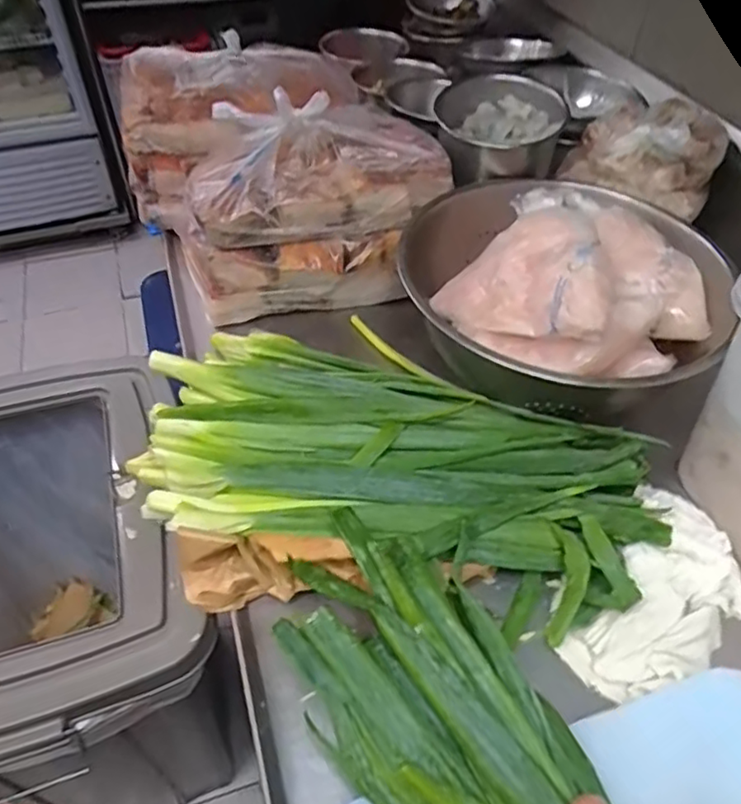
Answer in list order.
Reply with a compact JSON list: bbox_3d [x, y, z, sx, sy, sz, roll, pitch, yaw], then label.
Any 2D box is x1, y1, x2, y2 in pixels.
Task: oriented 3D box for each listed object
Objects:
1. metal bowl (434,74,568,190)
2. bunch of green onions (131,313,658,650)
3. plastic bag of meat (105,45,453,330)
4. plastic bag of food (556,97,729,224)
[{"bbox_3d":[0.162,-0.332,0.779,0.147,0.067,0.147,1,47,-1],"label":"metal bowl"},{"bbox_3d":[0.022,0.045,0.577,0.447,0.077,0.237,15,48,11],"label":"bunch of green onions"},{"bbox_3d":[-0.117,-0.283,0.783,0.273,0.194,0.368,-23,52,-22],"label":"plastic bag of meat"},{"bbox_3d":[0.339,-0.310,0.777,0.163,0.086,0.129,29,52,23],"label":"plastic bag of food"}]

